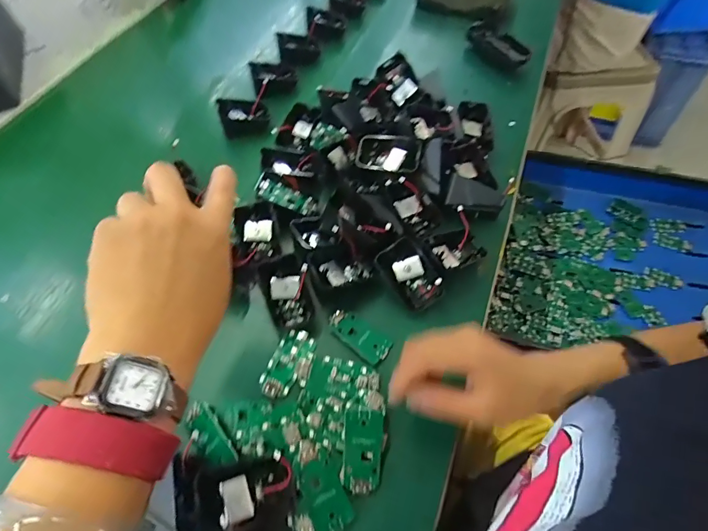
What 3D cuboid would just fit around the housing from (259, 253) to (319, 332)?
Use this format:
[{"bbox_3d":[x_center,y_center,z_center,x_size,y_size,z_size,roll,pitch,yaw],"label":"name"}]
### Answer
[{"bbox_3d":[-0.063,0.026,0.398,0.043,0.022,0.067,-24,80,4],"label":"housing"}]

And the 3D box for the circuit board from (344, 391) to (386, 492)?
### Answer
[{"bbox_3d":[0.007,0.141,0.335,0.032,0.010,0.075,6,56,5],"label":"circuit board"}]

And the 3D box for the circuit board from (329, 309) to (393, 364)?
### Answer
[{"bbox_3d":[0.005,0.066,0.395,0.063,0.011,0.029,33,63,21],"label":"circuit board"}]

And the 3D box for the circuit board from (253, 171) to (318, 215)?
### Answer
[{"bbox_3d":[-0.075,-0.078,0.458,0.068,0.010,0.036,24,46,-8],"label":"circuit board"}]

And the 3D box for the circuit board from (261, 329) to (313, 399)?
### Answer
[{"bbox_3d":[-0.059,0.090,0.380,0.039,0.012,0.064,14,58,11],"label":"circuit board"}]

